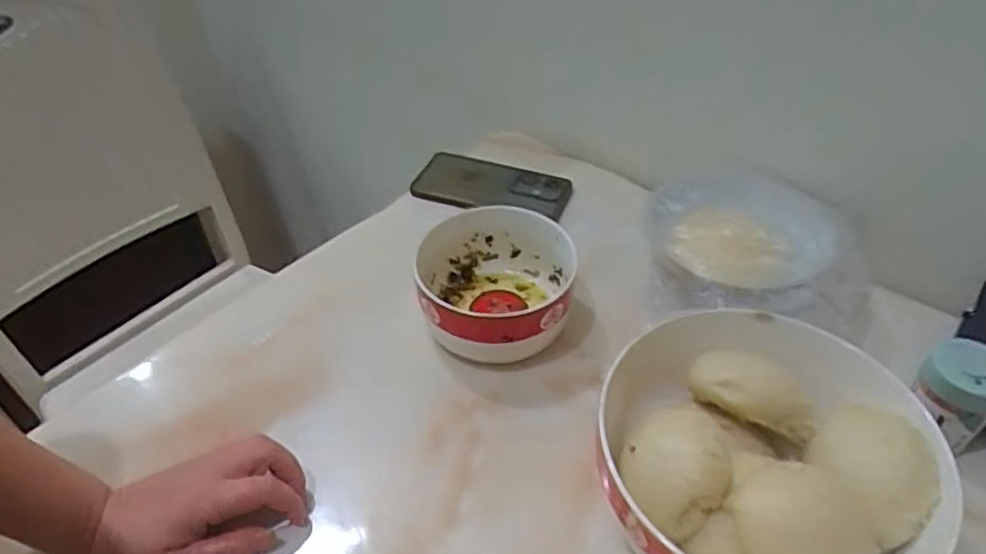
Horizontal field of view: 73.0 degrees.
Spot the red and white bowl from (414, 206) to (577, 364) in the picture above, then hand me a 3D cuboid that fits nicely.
[{"bbox_3d":[0.002,0.014,0.570,0.129,0.083,0.132,-2,43,2],"label":"red and white bowl"}]

